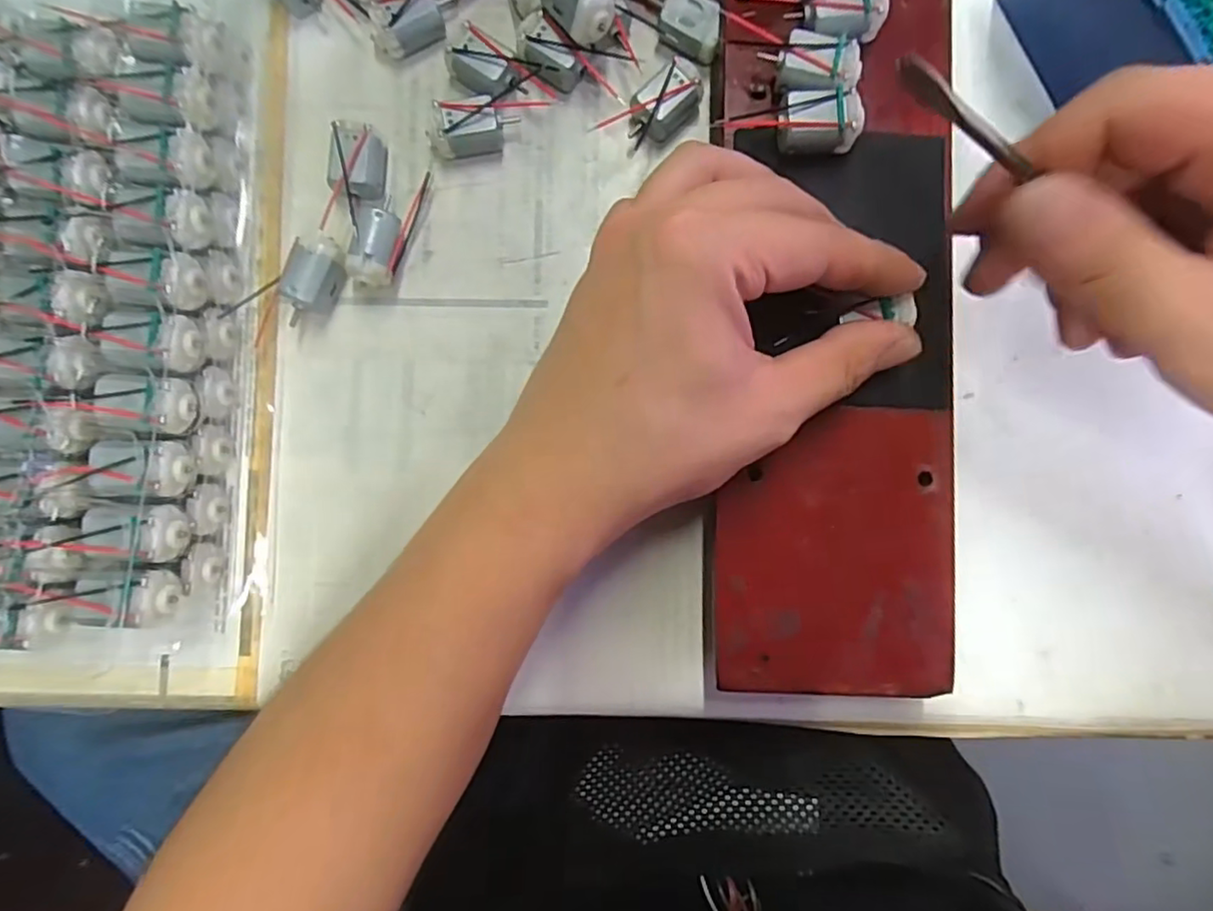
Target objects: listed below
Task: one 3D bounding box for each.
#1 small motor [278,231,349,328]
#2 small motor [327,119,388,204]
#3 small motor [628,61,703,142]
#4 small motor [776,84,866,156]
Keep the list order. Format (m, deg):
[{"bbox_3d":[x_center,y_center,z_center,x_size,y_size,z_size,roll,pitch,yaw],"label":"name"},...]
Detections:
[{"bbox_3d":[-0.112,-0.067,0.236,0.014,0.020,0.035,26,88,2],"label":"small motor"},{"bbox_3d":[-0.096,-0.113,0.240,0.016,0.018,0.027,8,88,1],"label":"small motor"},{"bbox_3d":[0.023,-0.137,0.242,0.017,0.018,0.033,42,89,2],"label":"small motor"},{"bbox_3d":[0.073,-0.116,0.216,0.027,0.016,0.020,1,88,1],"label":"small motor"}]

